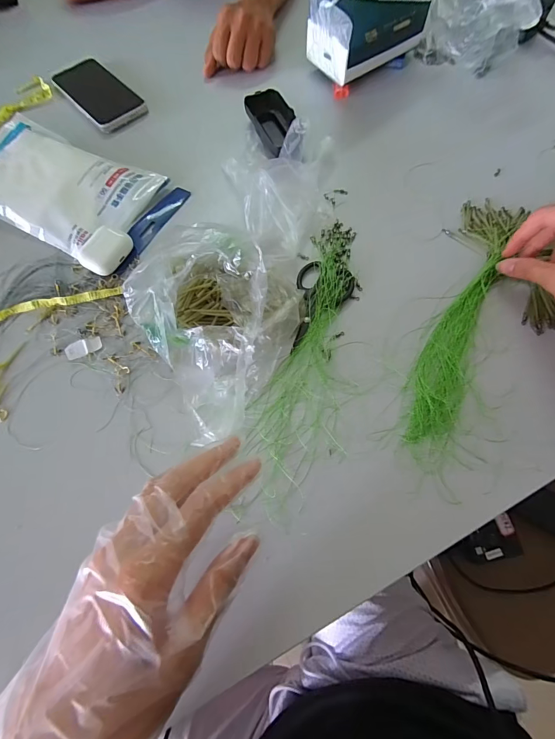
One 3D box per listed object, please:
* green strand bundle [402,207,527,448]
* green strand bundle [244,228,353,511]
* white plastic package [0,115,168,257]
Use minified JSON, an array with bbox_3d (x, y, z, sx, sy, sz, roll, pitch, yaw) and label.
[{"bbox_3d":[0.197,-0.067,0.362,0.054,0.018,0.309,24,73,10],"label":"green strand bundle"},{"bbox_3d":[0.041,-0.022,0.352,0.078,0.014,0.320,15,70,7],"label":"green strand bundle"},{"bbox_3d":[-0.280,-0.234,0.429,0.237,0.026,0.140,25,71,10],"label":"white plastic package"}]

